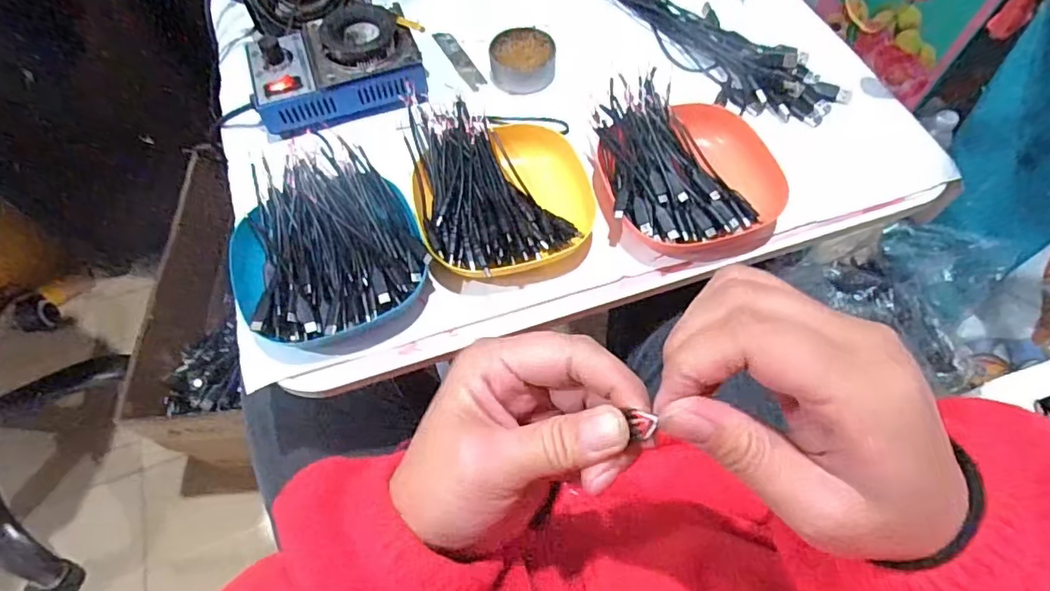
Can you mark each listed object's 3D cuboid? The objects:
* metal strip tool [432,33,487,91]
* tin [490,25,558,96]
[{"bbox_3d":[-0.065,-0.236,0.564,0.020,0.005,0.090,-26,65,-12],"label":"metal strip tool"},{"bbox_3d":[-0.002,-0.227,0.546,0.062,0.025,0.061,-5,63,-1],"label":"tin"}]

